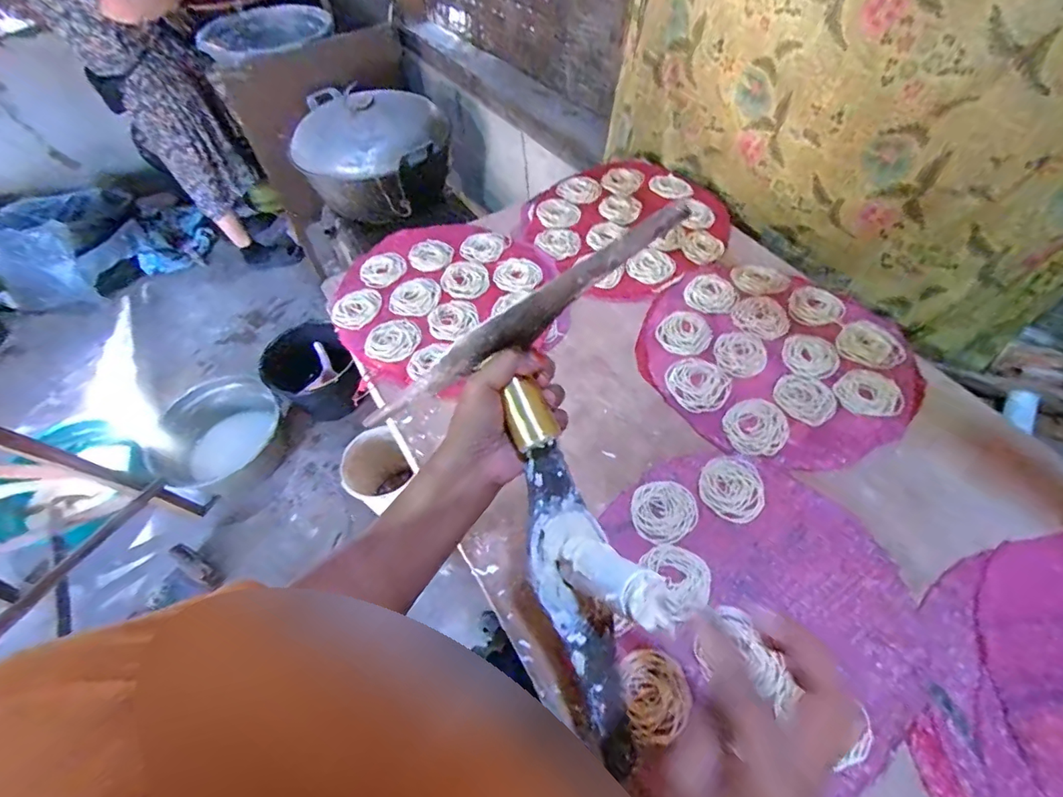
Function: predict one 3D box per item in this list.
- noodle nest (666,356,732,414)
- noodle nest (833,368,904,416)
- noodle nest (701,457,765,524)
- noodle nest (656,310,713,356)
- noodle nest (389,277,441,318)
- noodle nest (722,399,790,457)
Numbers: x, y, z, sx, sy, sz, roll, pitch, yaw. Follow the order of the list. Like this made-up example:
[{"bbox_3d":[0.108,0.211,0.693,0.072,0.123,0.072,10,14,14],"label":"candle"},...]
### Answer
[{"bbox_3d":[0.220,-0.020,0.649,0.077,0.005,0.083,-3,55,4],"label":"noodle nest"},{"bbox_3d":[0.430,-0.009,0.621,0.075,0.010,0.066,-1,55,5],"label":"noodle nest"},{"bbox_3d":[0.234,0.104,0.566,0.069,0.004,0.077,15,58,15],"label":"noodle nest"},{"bbox_3d":[0.221,-0.094,0.700,0.074,0.006,0.077,-3,55,4],"label":"noodle nest"},{"bbox_3d":[-0.183,-0.156,0.758,0.069,0.020,0.076,24,61,20],"label":"noodle nest"},{"bbox_3d":[0.279,0.035,0.605,0.072,0.007,0.079,-3,55,4],"label":"noodle nest"}]

